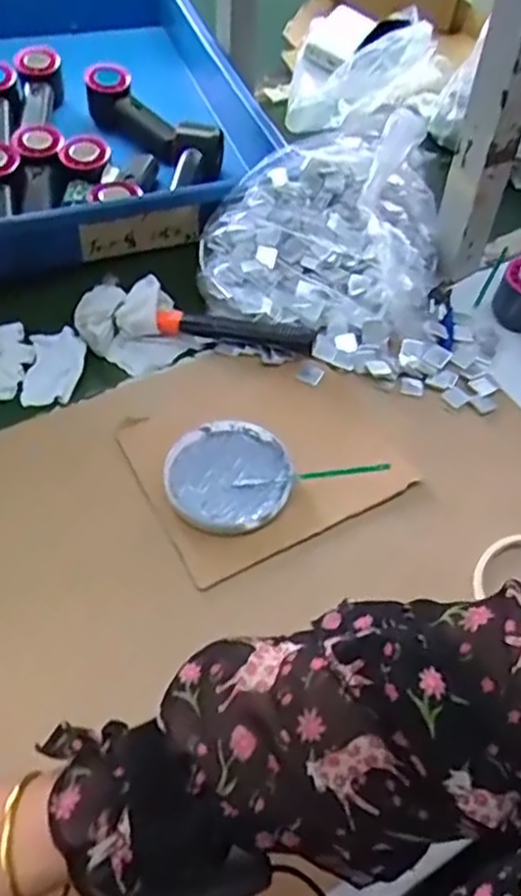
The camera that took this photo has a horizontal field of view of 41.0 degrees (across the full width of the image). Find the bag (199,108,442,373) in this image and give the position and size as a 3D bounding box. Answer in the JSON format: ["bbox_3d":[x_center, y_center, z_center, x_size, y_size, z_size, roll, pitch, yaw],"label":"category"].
[{"bbox_3d":[0.074,-0.226,0.715,0.236,0.096,0.282,19,52,17],"label":"bag"}]

